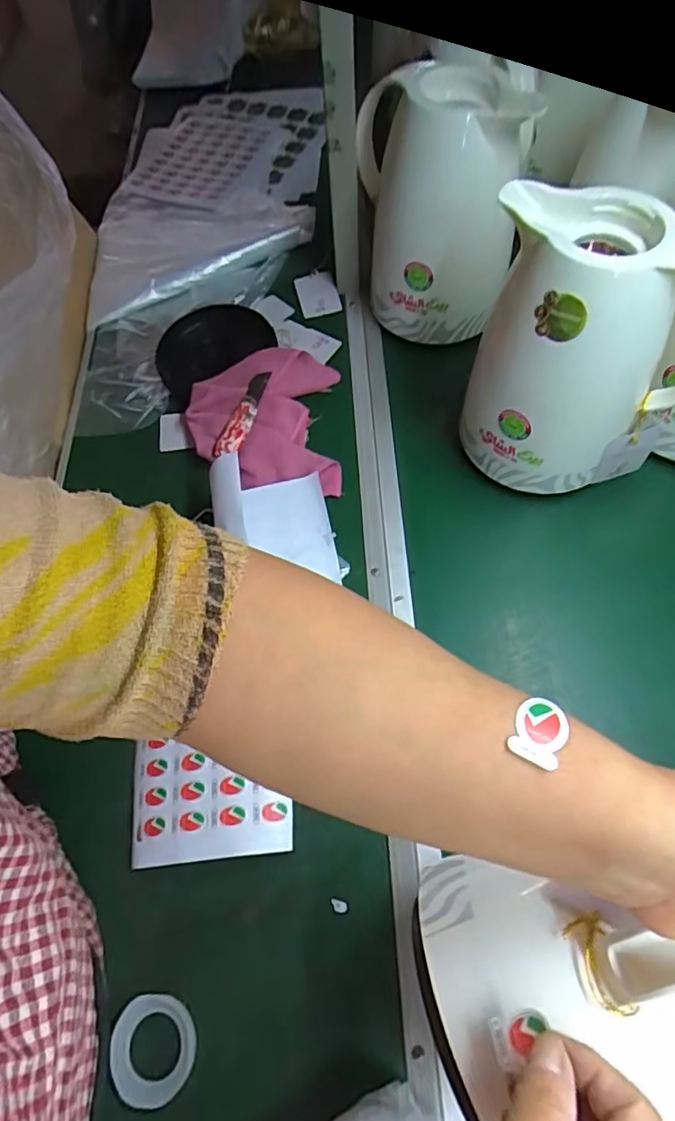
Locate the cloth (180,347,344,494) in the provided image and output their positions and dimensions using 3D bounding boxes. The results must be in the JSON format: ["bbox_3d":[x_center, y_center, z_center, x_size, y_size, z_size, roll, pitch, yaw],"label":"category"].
[{"bbox_3d":[-0.081,-0.155,0.623,0.163,0.041,0.181,-2,62,3],"label":"cloth"}]

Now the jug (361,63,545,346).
[{"bbox_3d":[0.105,-0.380,0.621,0.160,0.232,0.165,2,62,5],"label":"jug"}]

